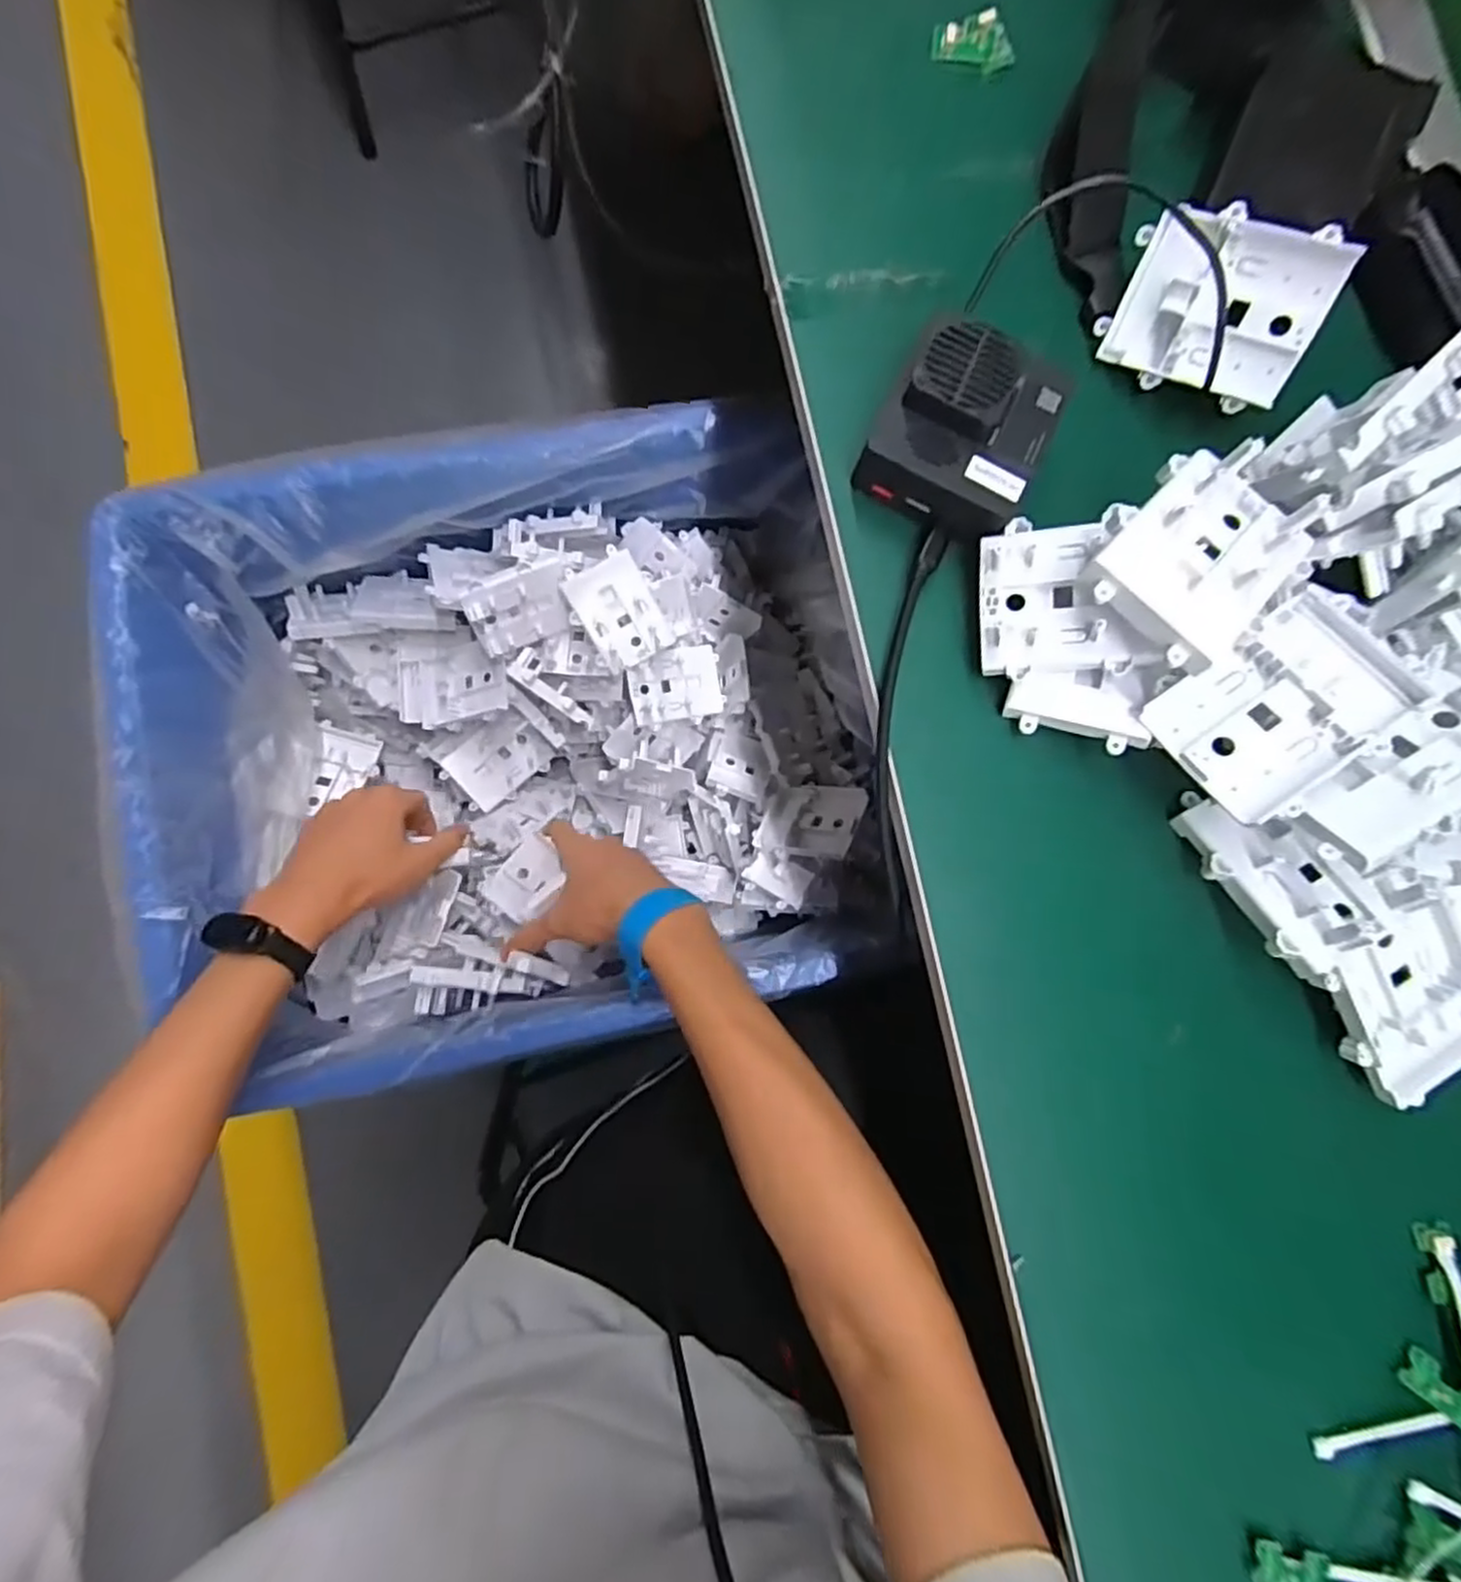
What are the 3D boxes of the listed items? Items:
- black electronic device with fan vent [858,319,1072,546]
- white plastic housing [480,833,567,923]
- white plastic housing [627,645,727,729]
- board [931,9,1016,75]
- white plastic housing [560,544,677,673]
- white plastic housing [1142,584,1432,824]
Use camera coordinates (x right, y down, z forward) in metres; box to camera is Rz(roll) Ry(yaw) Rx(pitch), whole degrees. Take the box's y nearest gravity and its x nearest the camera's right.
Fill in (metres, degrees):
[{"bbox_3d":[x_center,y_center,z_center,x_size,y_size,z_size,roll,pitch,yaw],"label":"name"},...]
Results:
[{"bbox_3d":[0.105,-0.161,0.318,0.070,0.044,0.076,28,83,-1],"label":"black electronic device with fan vent"},{"bbox_3d":[-0.153,0.066,0.542,0.042,0.017,0.058,40,63,3],"label":"white plastic housing"},{"bbox_3d":[-0.047,-0.090,0.622,0.083,0.011,0.062,-11,97,-26],"label":"white plastic housing"},{"bbox_3d":[0.125,-0.384,0.371,0.041,0.011,0.024,10,84,-3],"label":"board"},{"bbox_3d":[-0.087,-0.143,0.574,0.060,0.011,0.086,-30,116,-1],"label":"white plastic housing"},{"bbox_3d":[0.217,-0.035,0.284,0.084,0.017,0.061,-40,71,7],"label":"white plastic housing"}]

